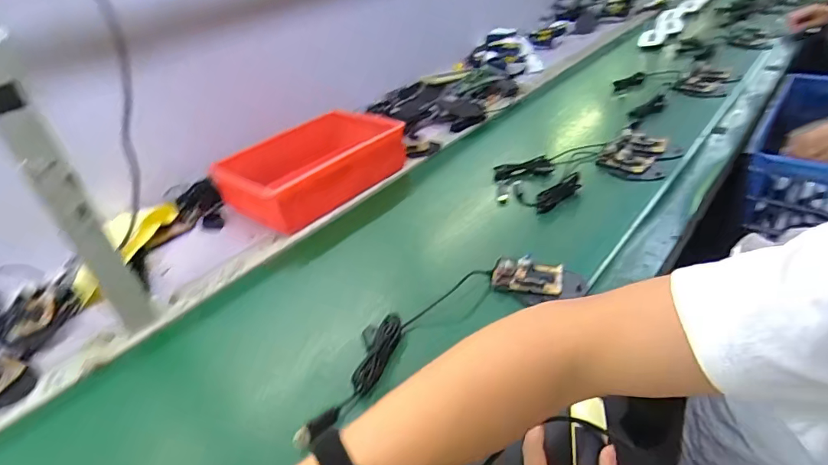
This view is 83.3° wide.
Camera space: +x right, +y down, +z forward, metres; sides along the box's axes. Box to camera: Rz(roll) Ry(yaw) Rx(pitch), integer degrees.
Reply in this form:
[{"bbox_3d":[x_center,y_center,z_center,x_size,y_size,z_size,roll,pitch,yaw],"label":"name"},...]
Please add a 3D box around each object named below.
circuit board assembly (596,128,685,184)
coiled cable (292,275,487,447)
[{"bbox_3d":[0.372,-0.130,0.770,0.103,0.029,0.135,22,45,37],"label":"circuit board assembly"},{"bbox_3d":[-0.024,0.110,0.507,0.057,0.019,0.284,21,44,37],"label":"coiled cable"}]

